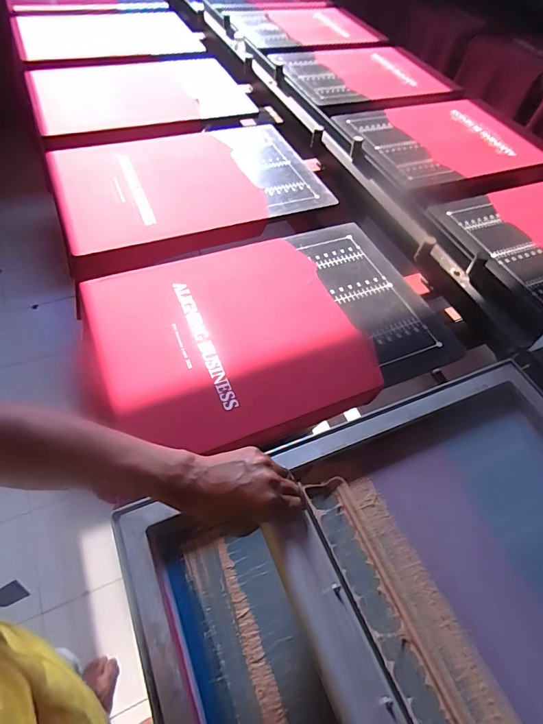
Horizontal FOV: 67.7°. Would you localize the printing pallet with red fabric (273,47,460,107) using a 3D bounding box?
[{"bbox_3d":[0.308,-1.026,1.420,0.603,0.033,0.403,-15,57,-16],"label":"printing pallet with red fabric"}]

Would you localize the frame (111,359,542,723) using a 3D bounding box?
[{"bbox_3d":[0.191,0.274,0.480,0.649,0.040,0.455,-18,59,-16],"label":"frame"}]

